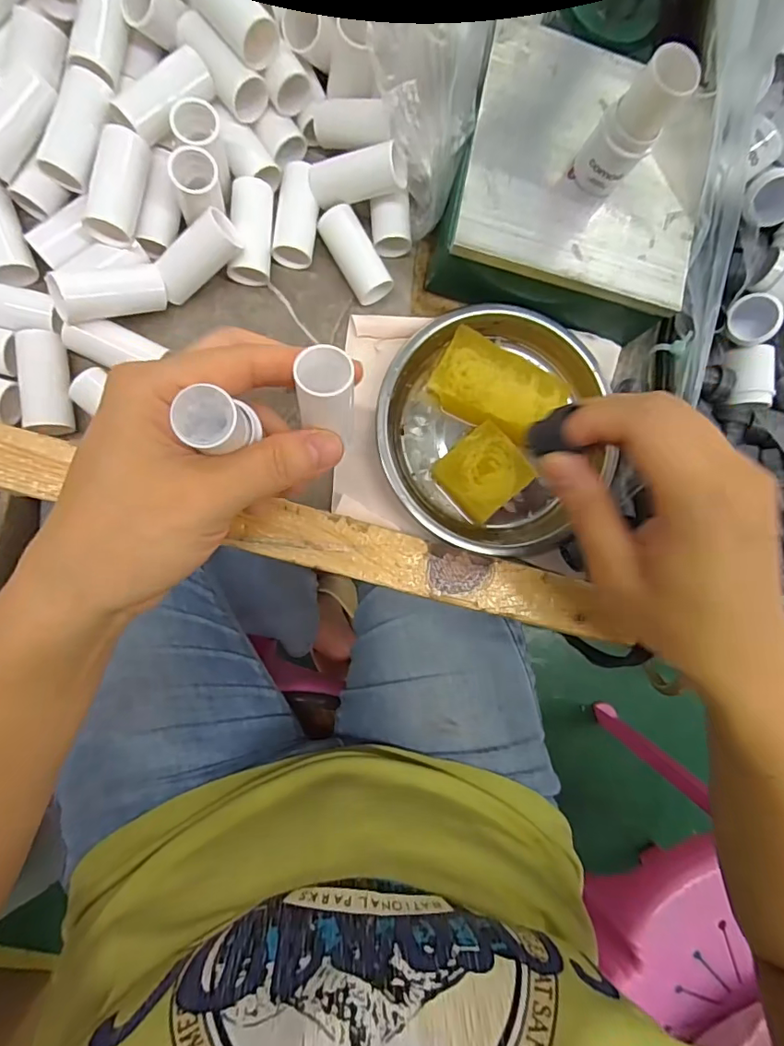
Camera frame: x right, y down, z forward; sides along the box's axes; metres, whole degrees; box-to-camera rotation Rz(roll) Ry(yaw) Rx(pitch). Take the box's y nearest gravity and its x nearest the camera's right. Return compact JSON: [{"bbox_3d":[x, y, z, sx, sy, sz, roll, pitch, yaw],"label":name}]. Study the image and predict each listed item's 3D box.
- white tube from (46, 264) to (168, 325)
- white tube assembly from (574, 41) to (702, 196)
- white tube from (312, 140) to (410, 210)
[{"bbox_3d":[-0.131,-0.107,0.237,0.049,0.017,0.019,-27,92,-35],"label":"white tube"},{"bbox_3d":[0.105,-0.175,0.228,0.024,0.058,0.021,36,82,-6],"label":"white tube assembly"},{"bbox_3d":[-0.018,-0.172,0.255,0.047,0.018,0.017,-5,88,16],"label":"white tube"}]

